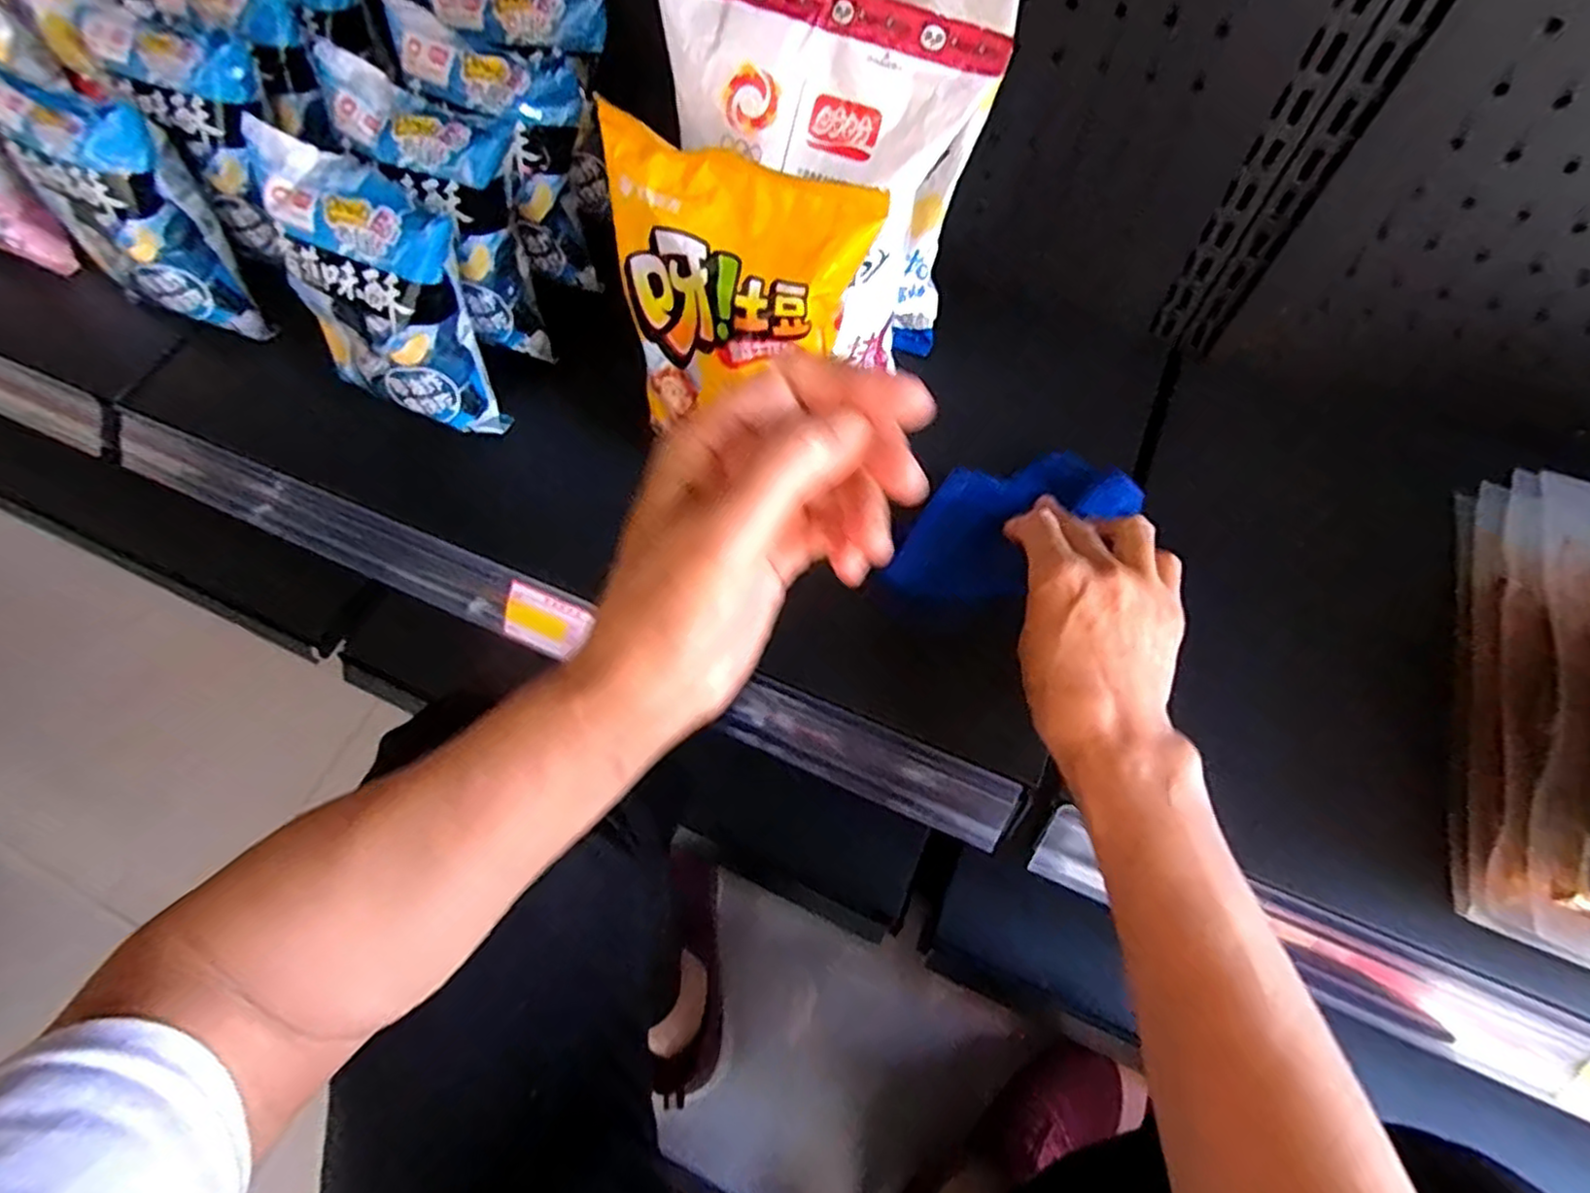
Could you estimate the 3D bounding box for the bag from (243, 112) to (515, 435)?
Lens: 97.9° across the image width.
[{"bbox_3d":[-0.263,-0.187,0.444,0.132,0.145,0.079,20,67,11],"label":"bag"}]

